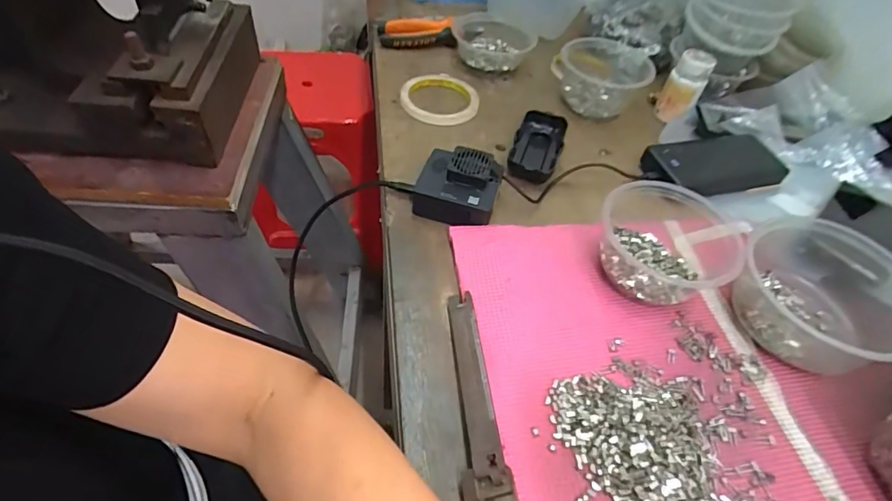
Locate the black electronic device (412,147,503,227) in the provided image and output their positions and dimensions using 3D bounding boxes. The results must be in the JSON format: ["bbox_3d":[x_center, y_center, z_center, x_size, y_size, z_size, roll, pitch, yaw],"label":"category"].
[{"bbox_3d":[0.012,-0.065,0.480,0.081,0.044,0.073,15,51,7],"label":"black electronic device"}]

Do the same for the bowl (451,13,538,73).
[{"bbox_3d":[0.066,-0.303,0.693,0.112,0.043,0.124,0,51,-5],"label":"bowl"}]

